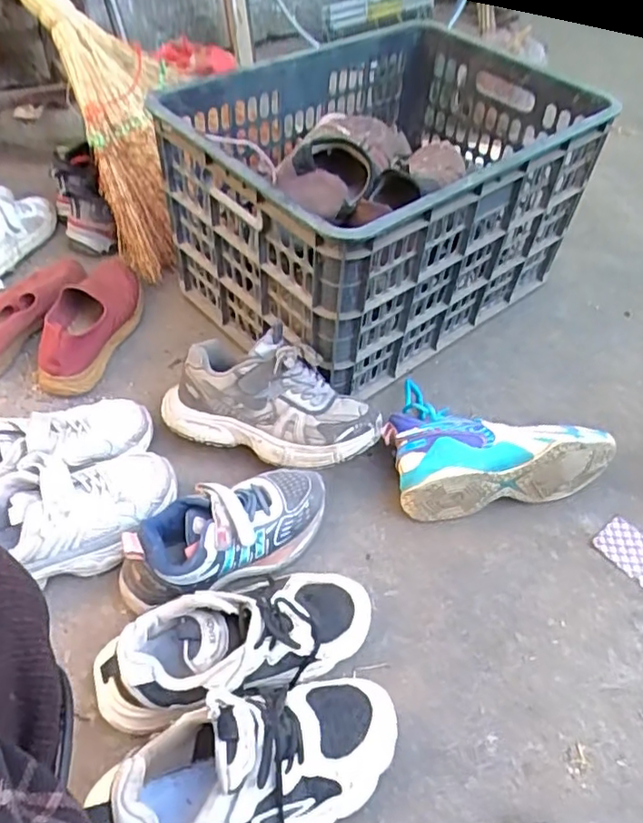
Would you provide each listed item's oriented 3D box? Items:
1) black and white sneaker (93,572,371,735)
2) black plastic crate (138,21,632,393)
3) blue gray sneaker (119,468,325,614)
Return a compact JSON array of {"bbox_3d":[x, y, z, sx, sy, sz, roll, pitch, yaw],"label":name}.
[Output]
[{"bbox_3d":[-0.073,0.200,0.554,0.242,0.097,0.096,-16,52,-15],"label":"black and white sneaker"},{"bbox_3d":[0.068,-0.299,0.876,0.502,0.300,0.421,-31,57,-26],"label":"black plastic crate"},{"bbox_3d":[-0.094,0.116,0.618,0.221,0.071,0.087,-22,54,-19],"label":"blue gray sneaker"}]

